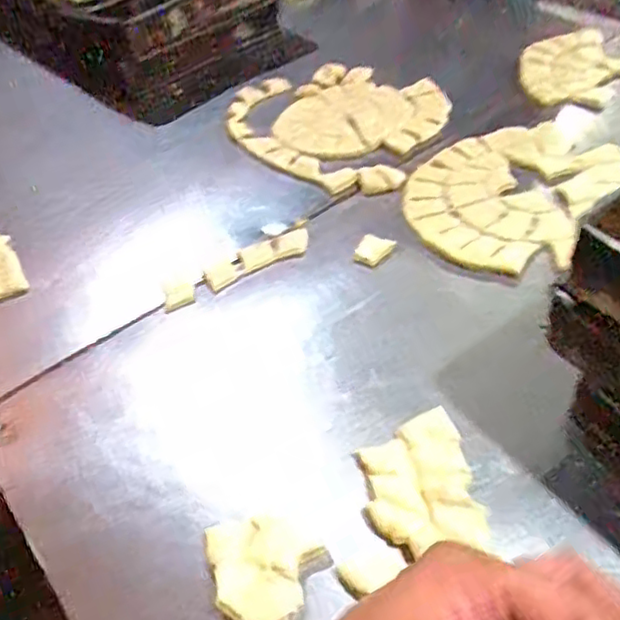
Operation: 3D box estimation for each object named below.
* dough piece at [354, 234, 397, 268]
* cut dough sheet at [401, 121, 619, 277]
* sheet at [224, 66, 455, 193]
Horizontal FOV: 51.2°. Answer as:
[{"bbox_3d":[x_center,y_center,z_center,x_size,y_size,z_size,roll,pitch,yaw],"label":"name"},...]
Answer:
[{"bbox_3d":[0.078,-0.073,0.792,0.037,0.008,0.047,18,50,22],"label":"dough piece"},{"bbox_3d":[0.266,-0.167,0.853,0.235,0.015,0.319,27,54,28],"label":"cut dough sheet"},{"bbox_3d":[0.033,-0.314,1.021,0.301,0.017,0.296,-35,52,-26],"label":"sheet"}]

